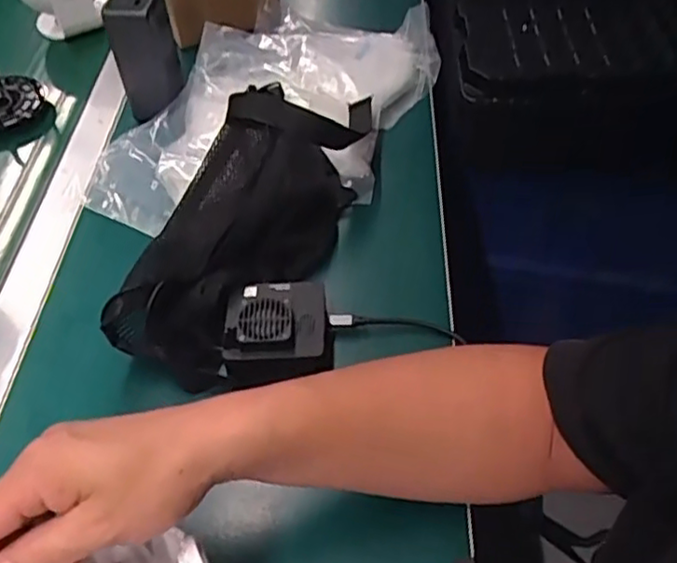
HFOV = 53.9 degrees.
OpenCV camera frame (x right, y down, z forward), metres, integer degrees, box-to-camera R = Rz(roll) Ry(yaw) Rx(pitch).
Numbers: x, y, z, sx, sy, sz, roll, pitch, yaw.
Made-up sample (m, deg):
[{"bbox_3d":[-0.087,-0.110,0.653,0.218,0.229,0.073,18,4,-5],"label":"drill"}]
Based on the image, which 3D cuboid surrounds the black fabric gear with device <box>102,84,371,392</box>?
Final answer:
[{"bbox_3d":[-0.068,-0.051,0.554,0.142,0.099,0.277,17,52,17],"label":"black fabric gear with device"}]

